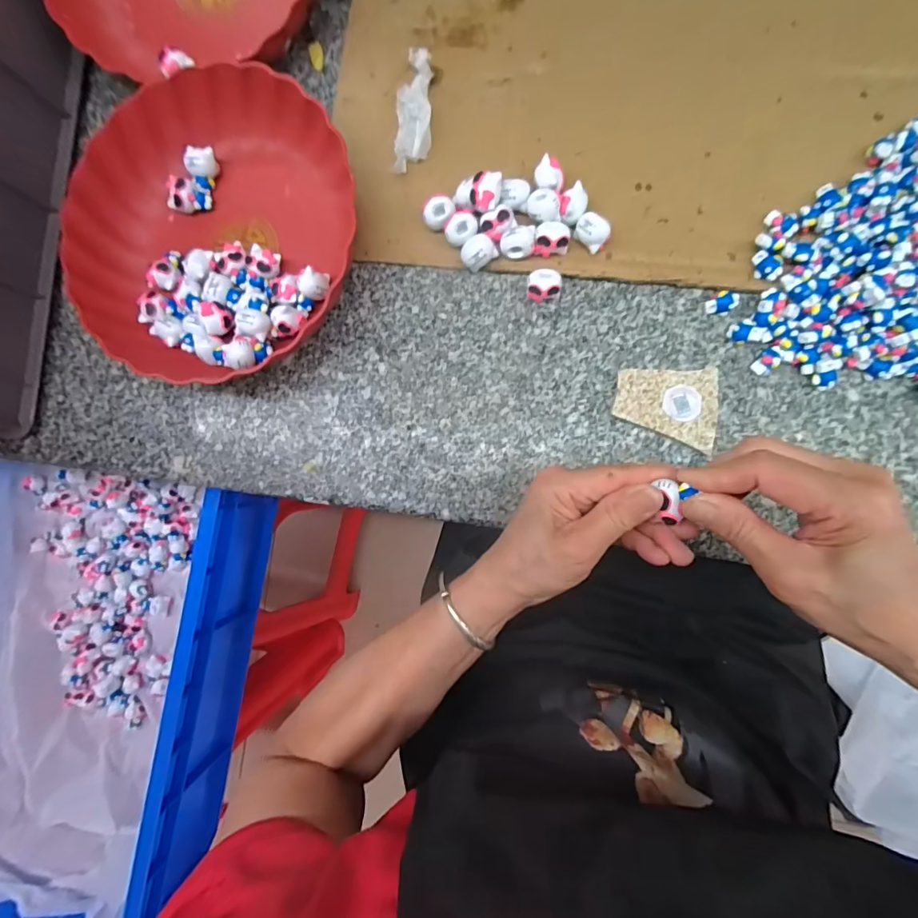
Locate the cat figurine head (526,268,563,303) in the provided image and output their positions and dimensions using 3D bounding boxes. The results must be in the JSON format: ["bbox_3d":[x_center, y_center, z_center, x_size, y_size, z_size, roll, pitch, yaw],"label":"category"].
[{"bbox_3d":[0.065,-0.131,0.342,0.025,0.020,0.023,2,88,8],"label":"cat figurine head"}]

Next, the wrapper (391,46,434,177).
[{"bbox_3d":[-0.035,-0.277,0.358,0.028,0.019,0.089,6,89,8],"label":"wrapper"}]

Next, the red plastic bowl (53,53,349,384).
[{"bbox_3d":[-0.198,-0.186,0.364,0.240,0.048,0.234,-44,83,4],"label":"red plastic bowl"}]

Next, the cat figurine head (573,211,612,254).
[{"bbox_3d":[0.100,-0.169,0.333,0.019,0.020,0.026,-44,83,4],"label":"cat figurine head"}]

